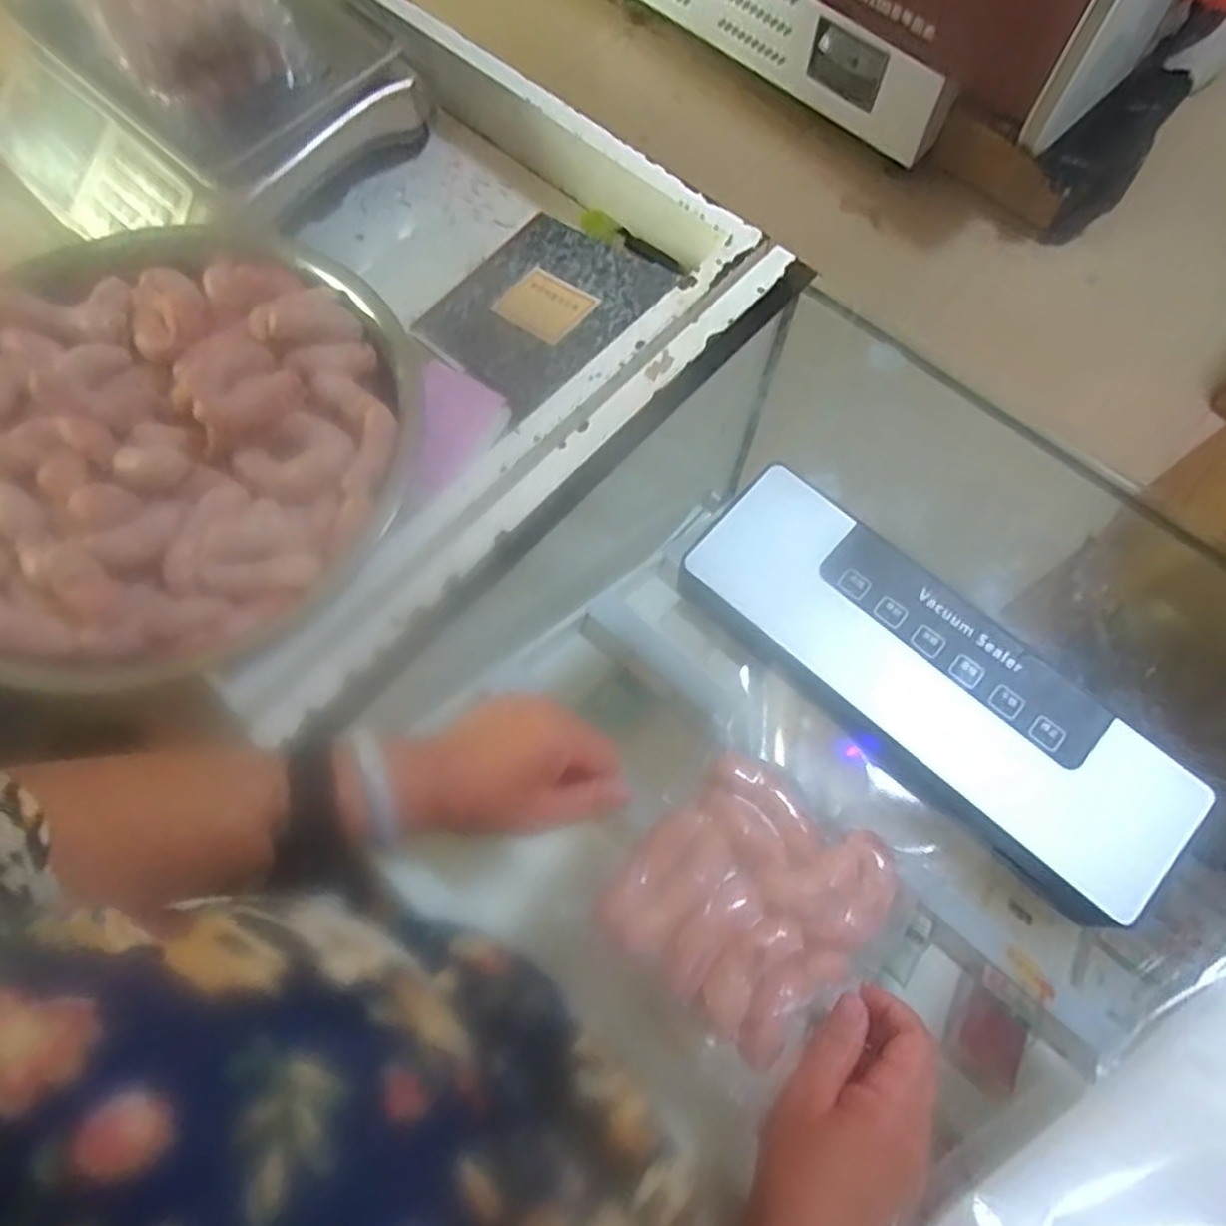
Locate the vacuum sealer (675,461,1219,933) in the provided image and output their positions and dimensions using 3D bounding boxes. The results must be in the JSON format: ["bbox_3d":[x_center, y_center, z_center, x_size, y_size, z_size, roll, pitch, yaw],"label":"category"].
[{"bbox_3d":[0.204,0.046,0.501,0.340,0.038,0.117,41,75,13],"label":"vacuum sealer"}]

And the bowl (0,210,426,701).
[{"bbox_3d":[-0.365,-0.146,0.604,0.408,0.097,0.402,0,70,-1],"label":"bowl"}]

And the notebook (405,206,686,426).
[{"bbox_3d":[-0.068,-0.280,0.696,0.193,0.015,0.190,37,80,26],"label":"notebook"}]

